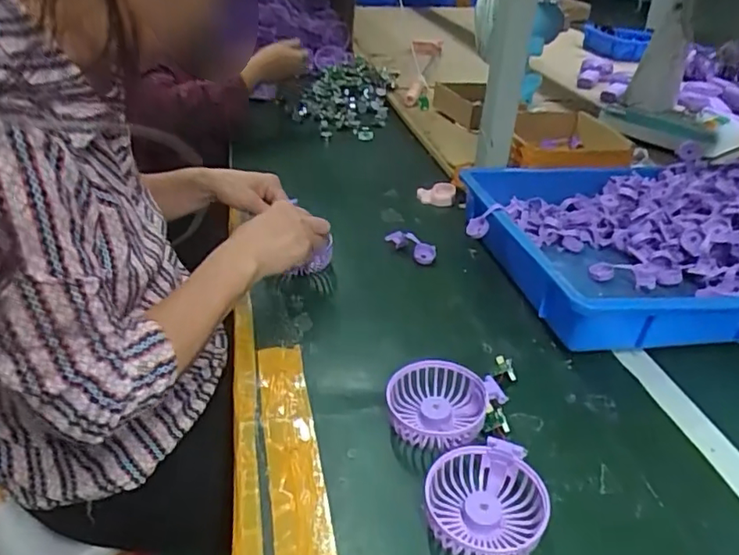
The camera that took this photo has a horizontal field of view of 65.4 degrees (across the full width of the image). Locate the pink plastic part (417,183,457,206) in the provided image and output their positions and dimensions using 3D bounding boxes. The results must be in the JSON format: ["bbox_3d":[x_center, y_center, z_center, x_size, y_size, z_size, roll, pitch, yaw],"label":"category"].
[{"bbox_3d":[0.109,-0.133,0.934,0.061,0.032,0.026,2,32,-1],"label":"pink plastic part"}]

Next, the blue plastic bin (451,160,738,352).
[{"bbox_3d":[0.423,-0.070,0.759,0.531,0.087,0.368,-7,34,-6],"label":"blue plastic bin"}]

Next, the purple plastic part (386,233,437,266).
[{"bbox_3d":[0.057,-0.044,0.789,0.072,0.027,0.016,30,44,19],"label":"purple plastic part"}]

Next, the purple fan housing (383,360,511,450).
[{"bbox_3d":[0.064,0.118,0.532,0.089,0.037,0.088,18,37,27],"label":"purple fan housing"}]

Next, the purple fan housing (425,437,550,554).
[{"bbox_3d":[0.089,0.173,0.446,0.088,0.034,0.089,2,32,-1],"label":"purple fan housing"}]

